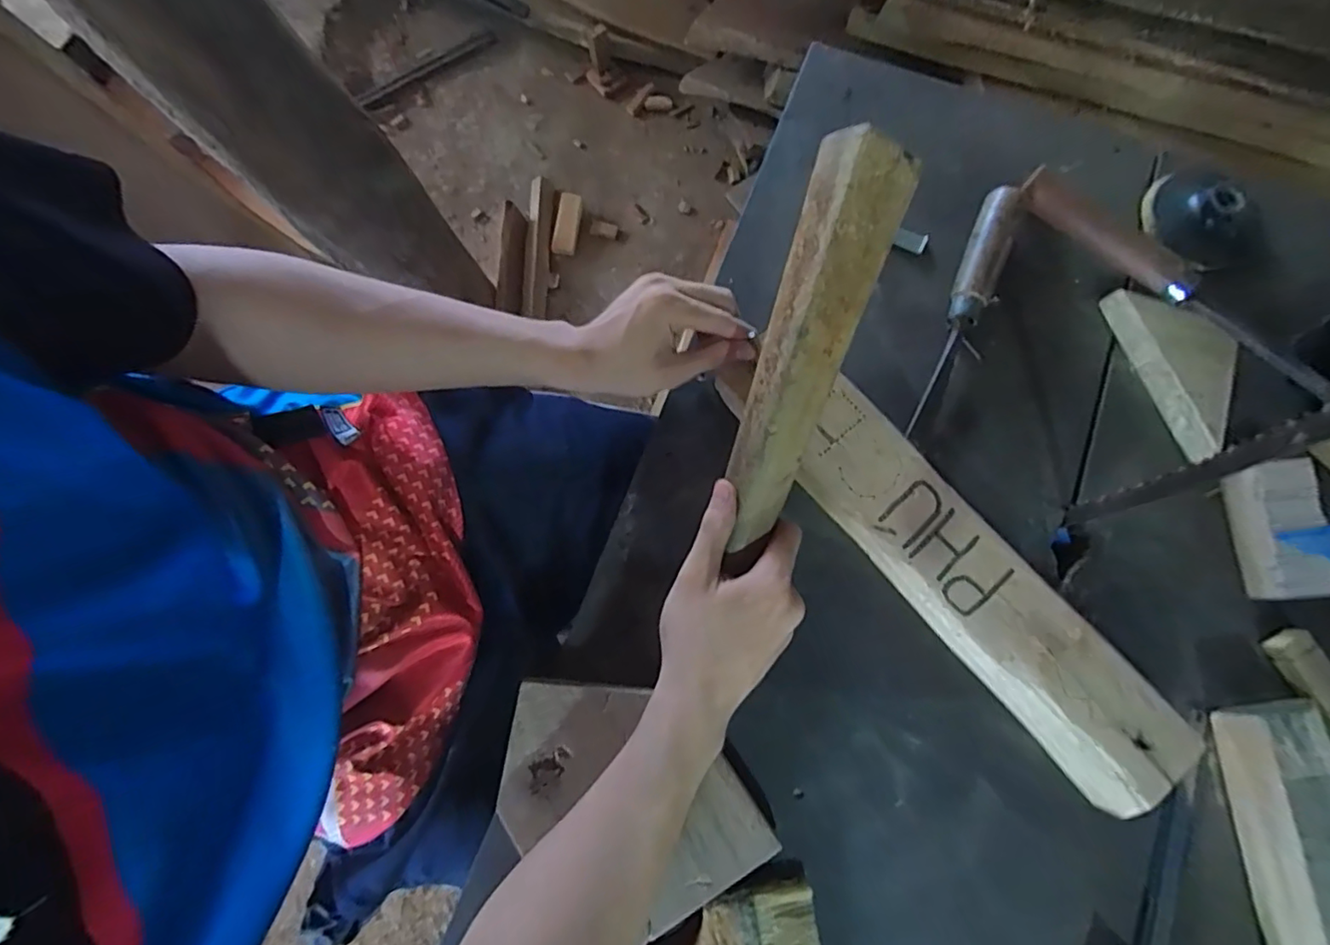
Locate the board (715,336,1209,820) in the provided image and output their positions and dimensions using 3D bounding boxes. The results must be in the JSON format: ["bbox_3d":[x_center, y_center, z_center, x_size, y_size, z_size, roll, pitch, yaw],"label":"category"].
[{"bbox_3d":[0.193,0.057,0.416,0.075,0.032,0.392,-40,80,-7],"label":"board"}]

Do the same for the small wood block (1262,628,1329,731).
[{"bbox_3d":[0.460,0.151,0.404,0.027,0.013,0.080,-29,79,-5],"label":"small wood block"}]

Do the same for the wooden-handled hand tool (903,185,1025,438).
[{"bbox_3d":[0.240,-0.127,0.456,0.033,0.028,0.212,20,79,5],"label":"wooden-handled hand tool"}]

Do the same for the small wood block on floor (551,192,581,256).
[{"bbox_3d":[-0.218,-0.552,1.281,0.053,0.020,0.132,10,97,3],"label":"small wood block on floor"}]

